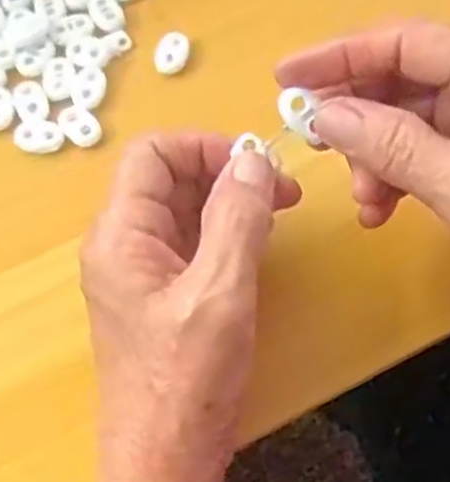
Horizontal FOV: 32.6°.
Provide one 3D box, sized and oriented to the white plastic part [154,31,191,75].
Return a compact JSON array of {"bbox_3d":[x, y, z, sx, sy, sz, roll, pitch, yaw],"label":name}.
[{"bbox_3d":[-0.026,-0.092,0.373,0.015,0.006,0.022,13,66,8],"label":"white plastic part"}]

